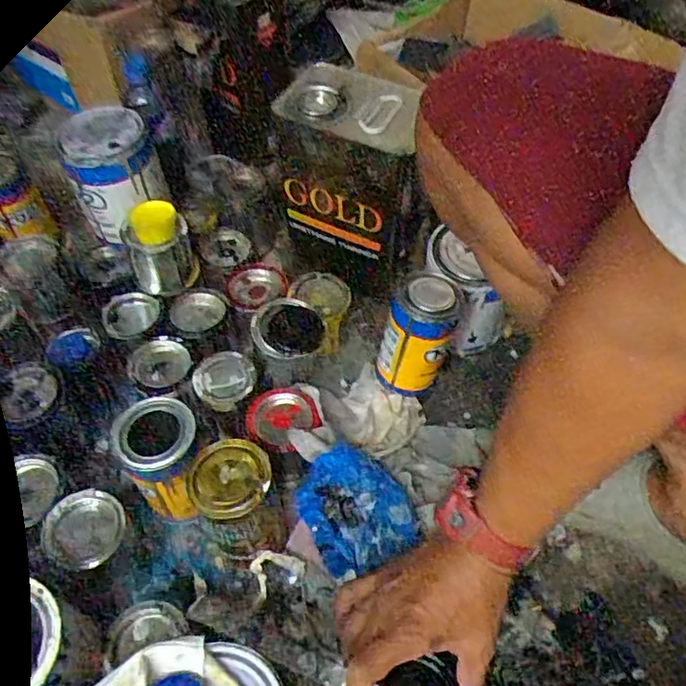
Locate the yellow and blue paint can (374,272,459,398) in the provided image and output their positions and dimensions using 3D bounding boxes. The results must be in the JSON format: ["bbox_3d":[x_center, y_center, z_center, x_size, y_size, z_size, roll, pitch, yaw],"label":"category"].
[{"bbox_3d":[0.080,-0.010,0.685,0.071,0.139,0.078,13,56,10],"label":"yellow and blue paint can"}]

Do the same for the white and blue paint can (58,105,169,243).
[{"bbox_3d":[-0.267,-0.194,0.737,0.094,0.140,0.089,1,55,-1],"label":"white and blue paint can"}]

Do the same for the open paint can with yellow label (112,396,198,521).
[{"bbox_3d":[-0.171,0.119,0.609,0.073,0.118,0.085,-20,57,-13],"label":"open paint can with yellow label"}]

